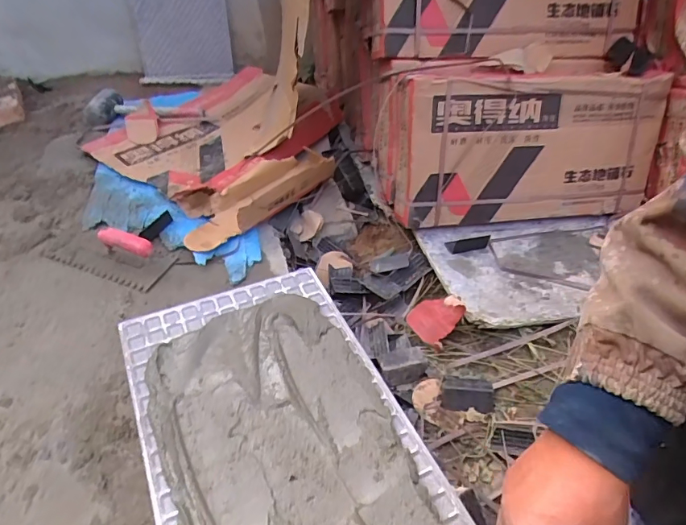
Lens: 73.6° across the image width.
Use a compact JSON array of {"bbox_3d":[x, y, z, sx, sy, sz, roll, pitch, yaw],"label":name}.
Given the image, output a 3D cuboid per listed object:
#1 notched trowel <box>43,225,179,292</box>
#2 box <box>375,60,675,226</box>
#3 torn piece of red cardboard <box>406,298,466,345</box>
[{"bbox_3d":[-0.494,-0.042,0.945,0.273,0.072,0.113,15,45,14],"label":"notched trowel"},{"bbox_3d":[0.406,-0.274,1.062,0.604,0.330,0.145,-6,20,-11],"label":"box"},{"bbox_3d":[0.174,0.103,0.873,0.079,0.102,0.019,45,20,18],"label":"torn piece of red cardboard"}]

